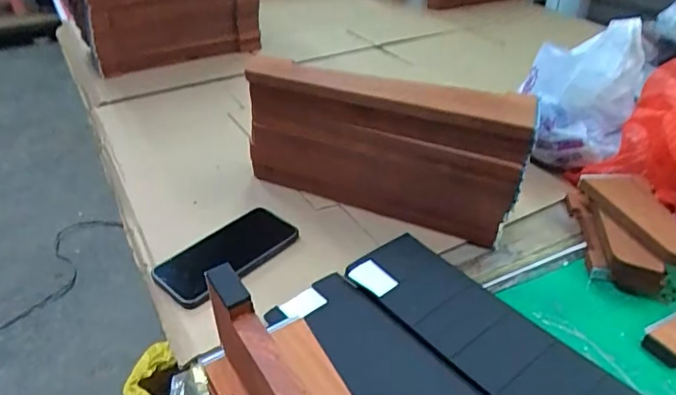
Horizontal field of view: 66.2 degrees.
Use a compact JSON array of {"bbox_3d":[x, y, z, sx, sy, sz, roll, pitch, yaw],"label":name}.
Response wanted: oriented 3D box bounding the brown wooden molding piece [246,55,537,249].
[{"bbox_3d":[0.052,-0.058,0.653,0.351,0.184,0.075,14,36,22],"label":"brown wooden molding piece"}]

